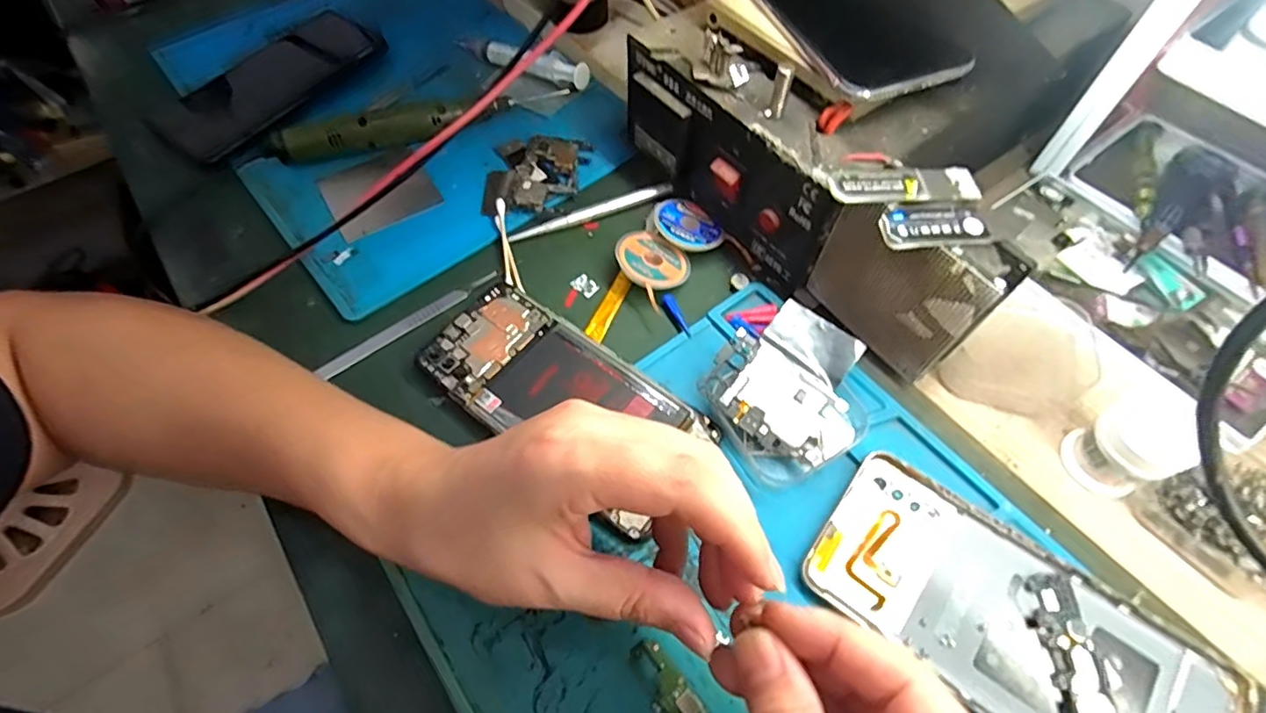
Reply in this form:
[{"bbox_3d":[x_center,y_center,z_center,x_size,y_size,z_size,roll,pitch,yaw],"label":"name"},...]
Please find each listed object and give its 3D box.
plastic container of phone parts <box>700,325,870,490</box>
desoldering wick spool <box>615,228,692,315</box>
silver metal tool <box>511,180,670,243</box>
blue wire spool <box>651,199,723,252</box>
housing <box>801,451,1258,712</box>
[{"bbox_3d":[0.073,0.024,0.282,0.057,0.020,0.073,-32,64,-16],"label":"plastic container of phone parts"},{"bbox_3d":[0.010,-0.055,0.337,0.046,0.016,0.042,-1,60,1],"label":"desoldering wick spool"},{"bbox_3d":[-0.026,-0.095,0.366,0.110,0.004,0.008,-19,61,-9],"label":"silver metal tool"},{"bbox_3d":[0.035,-0.083,0.350,0.041,0.012,0.042,-1,60,1],"label":"blue wire spool"},{"bbox_3d":[0.159,0.113,0.235,0.160,0.010,0.074,34,66,19],"label":"housing"}]

